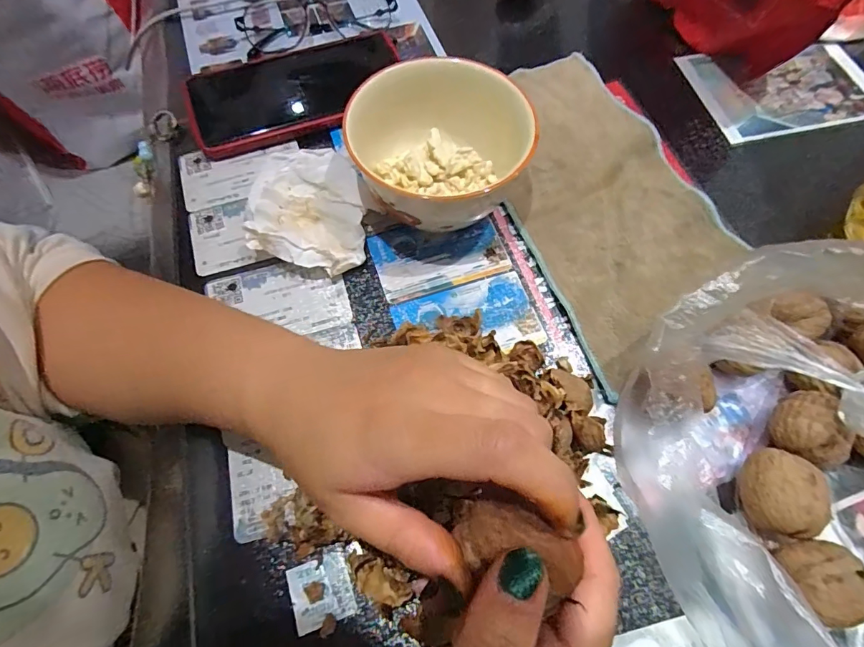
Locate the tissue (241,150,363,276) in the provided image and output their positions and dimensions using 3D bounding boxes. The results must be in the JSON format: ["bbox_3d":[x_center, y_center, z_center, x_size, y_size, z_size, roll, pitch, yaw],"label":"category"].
[{"bbox_3d":[-0.085,-0.077,0.313,0.074,0.023,0.094,-4,66,-3],"label":"tissue"}]

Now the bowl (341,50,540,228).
[{"bbox_3d":[0.006,-0.117,0.307,0.105,0.060,0.109,37,70,14],"label":"bowl"}]

